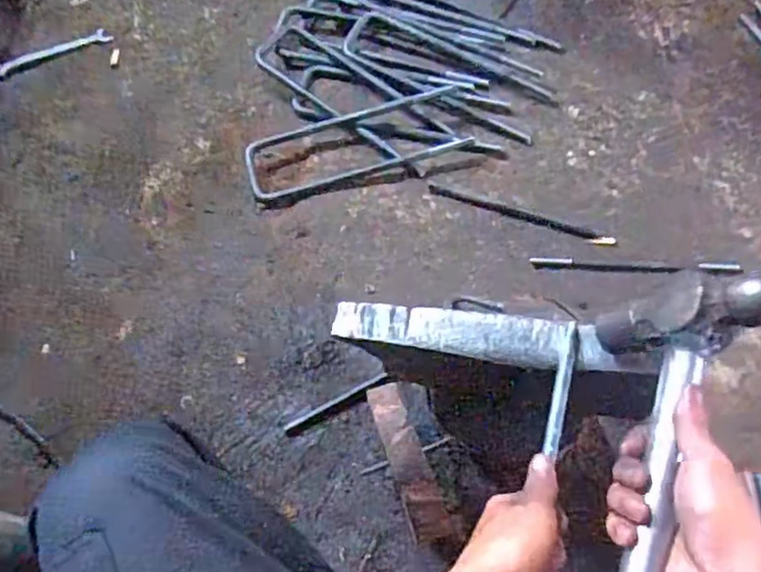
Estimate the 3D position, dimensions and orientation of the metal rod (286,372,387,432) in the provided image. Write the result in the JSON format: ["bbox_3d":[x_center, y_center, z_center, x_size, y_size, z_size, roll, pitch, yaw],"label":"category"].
[{"bbox_3d":[-0.062,0.159,0.896,0.155,0.013,0.010,-26,66,-10],"label":"metal rod"}]

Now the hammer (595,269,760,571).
[{"bbox_3d":[0.195,0.109,0.429,0.075,0.110,0.238,13,67,8],"label":"hammer"}]

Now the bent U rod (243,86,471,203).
[{"bbox_3d":[-0.035,-0.235,1.068,0.373,0.020,0.126,-17,65,-6],"label":"bent U rod"}]

